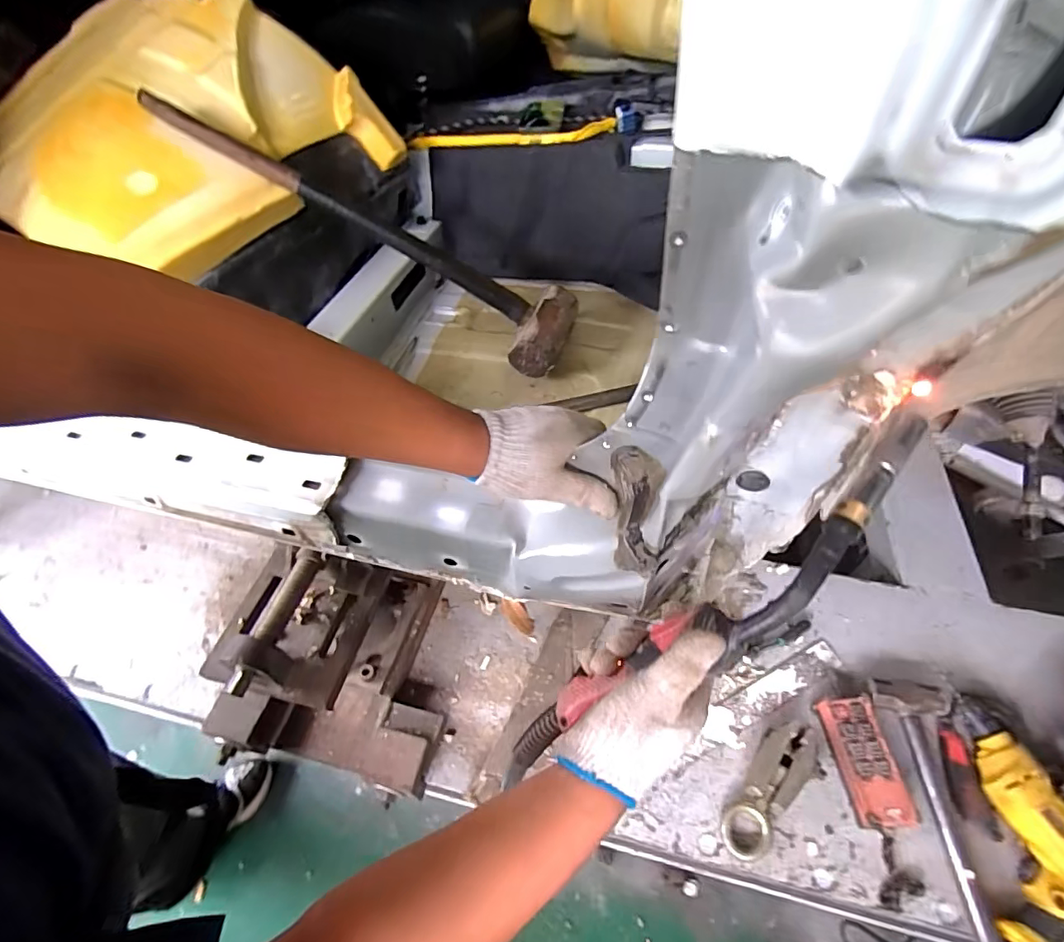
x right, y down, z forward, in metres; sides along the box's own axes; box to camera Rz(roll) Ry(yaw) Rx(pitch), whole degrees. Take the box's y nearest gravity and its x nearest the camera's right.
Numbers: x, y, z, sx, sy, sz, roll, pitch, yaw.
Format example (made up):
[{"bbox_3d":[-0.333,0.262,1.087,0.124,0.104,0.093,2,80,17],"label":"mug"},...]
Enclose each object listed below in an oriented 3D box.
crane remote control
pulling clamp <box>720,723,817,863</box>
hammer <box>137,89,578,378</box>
[{"bbox_3d":[0.475,0.416,0.752,0.082,0.044,0.161,-1,49,0],"label":"crane remote control"},{"bbox_3d":[0.336,0.442,0.731,0.073,0.044,0.198,32,57,25],"label":"pulling clamp"},{"bbox_3d":[-0.219,-0.327,0.736,0.616,0.072,0.151,26,49,-11],"label":"hammer"}]

